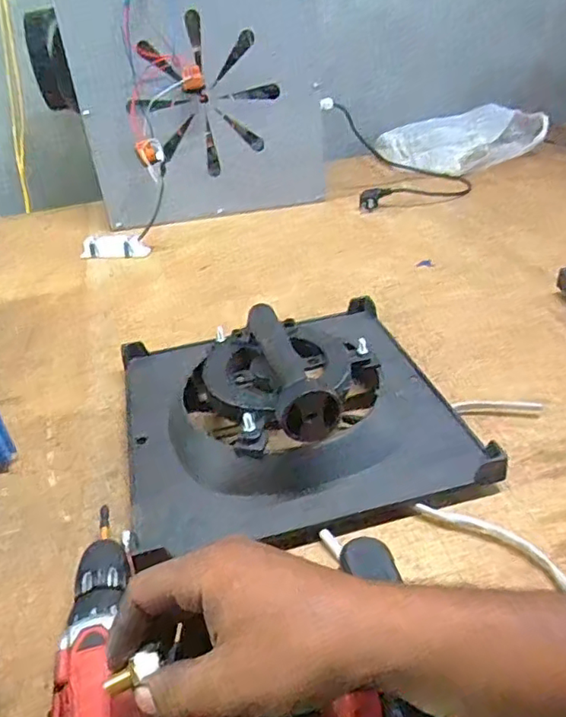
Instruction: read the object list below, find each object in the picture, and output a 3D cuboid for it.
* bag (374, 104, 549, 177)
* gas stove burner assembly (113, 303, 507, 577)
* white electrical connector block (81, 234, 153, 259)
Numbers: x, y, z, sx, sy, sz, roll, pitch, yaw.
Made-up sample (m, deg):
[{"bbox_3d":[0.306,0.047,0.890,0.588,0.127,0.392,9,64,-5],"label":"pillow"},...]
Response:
[{"bbox_3d":[0.387,-0.482,1.260,0.350,0.078,0.238,-20,36,-20],"label":"bag"},{"bbox_3d":[-0.001,0.023,0.528,0.294,0.098,0.287,-12,34,-9],"label":"gas stove burner assembly"},{"bbox_3d":[-0.280,-0.184,0.944,0.112,0.031,0.030,1,34,11],"label":"white electrical connector block"}]

